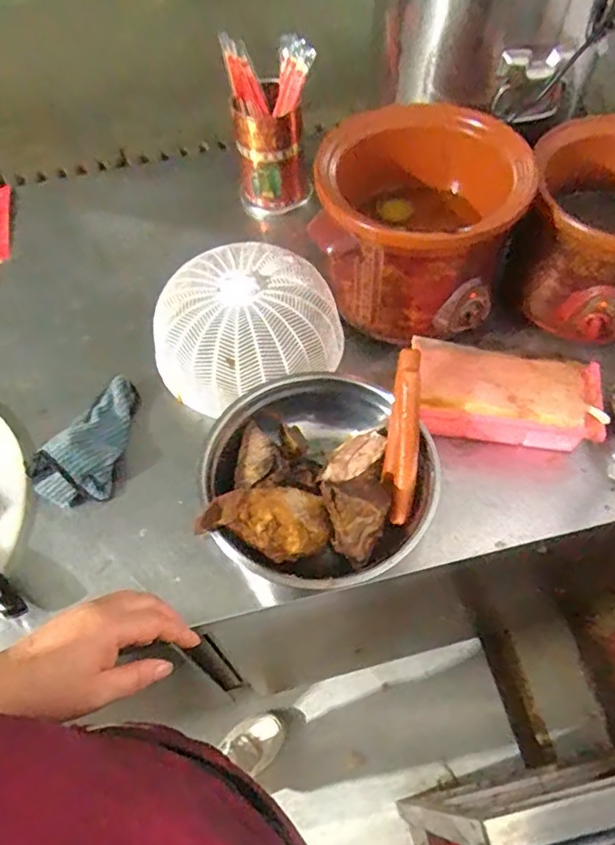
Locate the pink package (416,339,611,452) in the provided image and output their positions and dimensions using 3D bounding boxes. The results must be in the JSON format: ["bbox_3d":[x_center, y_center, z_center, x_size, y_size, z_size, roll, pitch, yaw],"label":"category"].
[{"bbox_3d":[0.225,-0.031,0.683,0.206,0.067,0.116,5,59,6],"label":"pink package"}]

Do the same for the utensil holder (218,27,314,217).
[{"bbox_3d":[-0.049,-0.425,0.873,0.119,0.241,0.108,3,59,5],"label":"utensil holder"}]

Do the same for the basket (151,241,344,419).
[{"bbox_3d":[-0.079,-0.123,0.731,0.227,0.107,0.202,-17,60,-6],"label":"basket"}]

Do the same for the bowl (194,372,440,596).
[{"bbox_3d":[0.009,0.057,0.623,0.241,0.091,0.239,-2,59,3],"label":"bowl"}]

